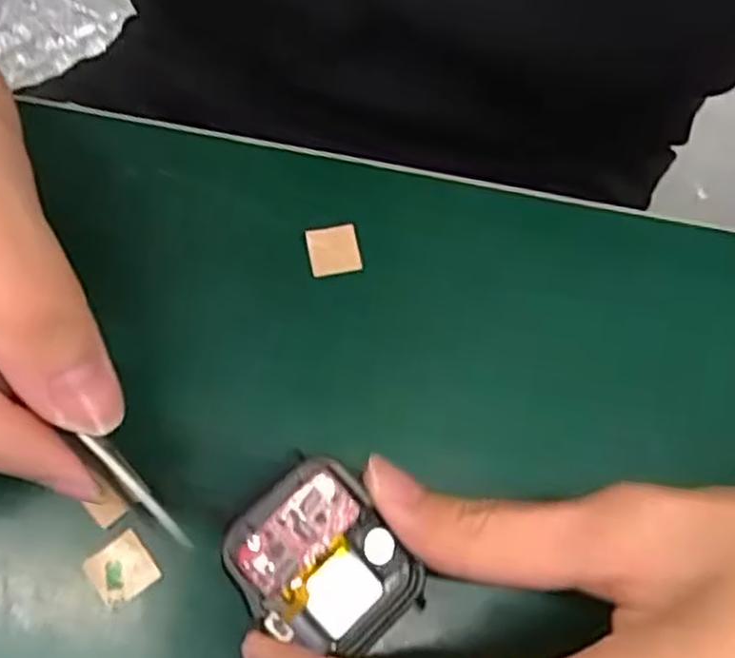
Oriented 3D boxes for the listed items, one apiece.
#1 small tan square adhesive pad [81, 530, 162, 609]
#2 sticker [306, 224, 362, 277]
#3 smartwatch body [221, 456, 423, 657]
[{"bbox_3d":[-0.064,0.063,0.193,0.016,0.004,0.015,-35,76,-16],"label":"small tan square adhesive pad"},{"bbox_3d":[-0.011,-0.025,0.232,0.016,0.004,0.015,-9,70,-8],"label":"sticker"},{"bbox_3d":[-0.011,0.057,0.176,0.036,0.009,0.043,-39,77,-15],"label":"smartwatch body"}]

